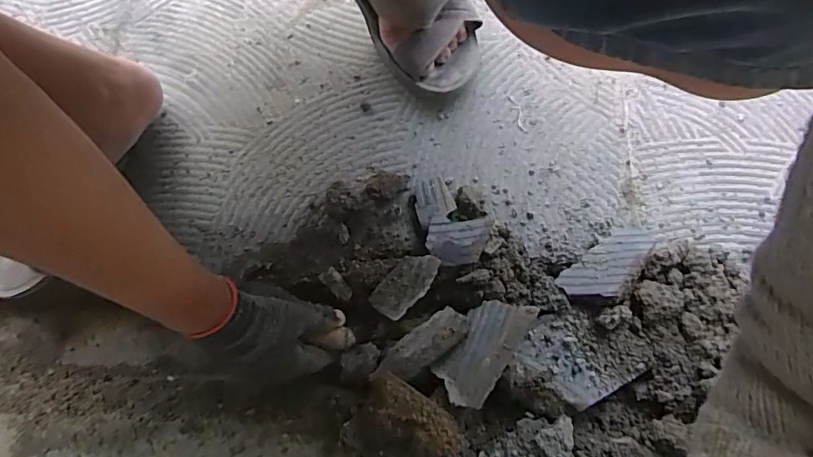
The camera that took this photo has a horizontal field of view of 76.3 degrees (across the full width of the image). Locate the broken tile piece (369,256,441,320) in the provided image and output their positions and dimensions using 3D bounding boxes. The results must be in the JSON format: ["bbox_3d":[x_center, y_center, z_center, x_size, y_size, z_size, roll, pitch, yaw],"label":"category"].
[{"bbox_3d":[-0.001,0.055,0.519,0.038,0.004,0.075,41,84,9],"label":"broken tile piece"}]

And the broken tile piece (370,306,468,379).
[{"bbox_3d":[0.014,0.119,0.518,0.100,0.020,0.036,-35,76,-8],"label":"broken tile piece"}]

